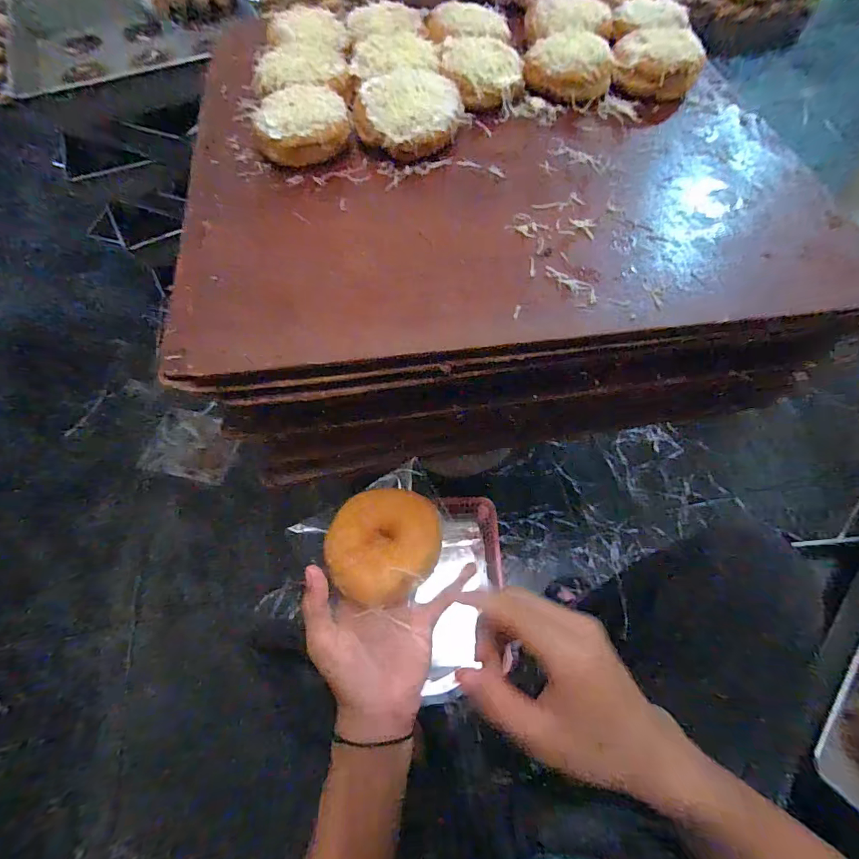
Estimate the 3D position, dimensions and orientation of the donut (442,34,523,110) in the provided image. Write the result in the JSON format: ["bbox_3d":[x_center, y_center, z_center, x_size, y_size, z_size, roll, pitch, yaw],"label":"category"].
[{"bbox_3d":[0.056,-0.370,0.460,0.086,0.029,0.092,6,64,4],"label":"donut"}]

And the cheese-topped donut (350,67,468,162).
[{"bbox_3d":[-0.016,-0.298,0.416,0.093,0.035,0.076,-30,67,-13],"label":"cheese-topped donut"}]

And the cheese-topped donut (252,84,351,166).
[{"bbox_3d":[-0.118,-0.290,0.415,0.083,0.034,0.080,-5,63,-2],"label":"cheese-topped donut"}]

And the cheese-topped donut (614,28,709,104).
[{"bbox_3d":[0.249,-0.402,0.481,0.091,0.034,0.088,24,66,12],"label":"cheese-topped donut"}]

